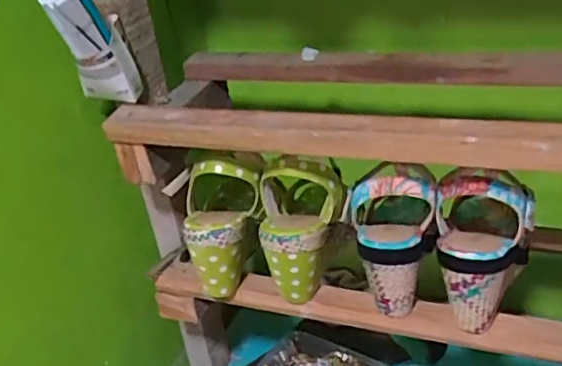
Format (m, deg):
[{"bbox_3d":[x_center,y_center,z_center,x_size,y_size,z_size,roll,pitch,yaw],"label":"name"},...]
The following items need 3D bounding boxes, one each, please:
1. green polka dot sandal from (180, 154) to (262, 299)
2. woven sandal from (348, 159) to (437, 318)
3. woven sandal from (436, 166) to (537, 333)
[{"bbox_3d":[-0.070,0.043,0.594,0.085,0.147,0.067,10,1,26],"label":"green polka dot sandal"},{"bbox_3d":[0.103,0.057,0.535,0.081,0.136,0.071,1,1,14],"label":"woven sandal"},{"bbox_3d":[0.181,0.050,0.522,0.081,0.130,0.108,7,34,23],"label":"woven sandal"}]

